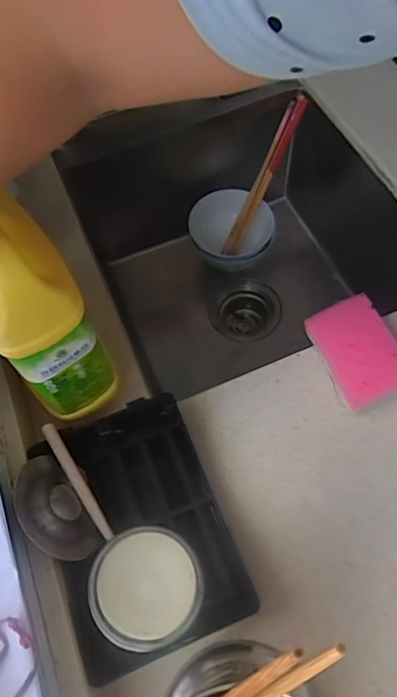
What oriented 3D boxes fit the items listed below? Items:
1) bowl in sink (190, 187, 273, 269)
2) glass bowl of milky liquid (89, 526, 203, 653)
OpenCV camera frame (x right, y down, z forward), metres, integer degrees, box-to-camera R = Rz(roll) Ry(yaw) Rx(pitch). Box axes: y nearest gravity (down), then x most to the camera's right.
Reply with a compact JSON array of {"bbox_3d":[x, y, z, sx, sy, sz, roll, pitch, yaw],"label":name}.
[{"bbox_3d":[0.052,-0.174,0.794,0.123,0.076,0.121,-20,63,-7],"label":"bowl in sink"},{"bbox_3d":[-0.039,0.183,0.395,0.079,0.036,0.082,-1,62,3],"label":"glass bowl of milky liquid"}]

